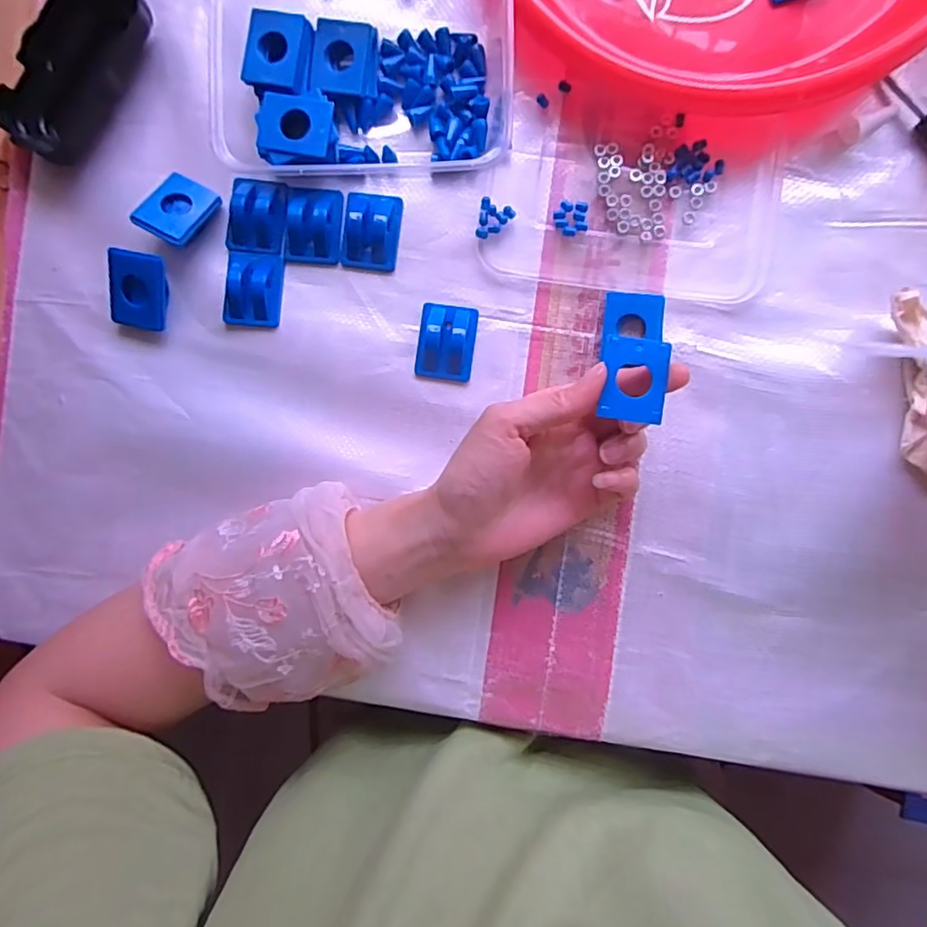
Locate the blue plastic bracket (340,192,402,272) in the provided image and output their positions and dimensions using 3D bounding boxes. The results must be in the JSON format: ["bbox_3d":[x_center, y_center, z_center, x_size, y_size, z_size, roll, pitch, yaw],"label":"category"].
[{"bbox_3d":[-0.056,-0.141,0.349,0.033,0.015,0.045,7,91,4],"label":"blue plastic bracket"}]

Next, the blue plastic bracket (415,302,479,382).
[{"bbox_3d":[-0.011,-0.073,0.345,0.034,0.015,0.045,7,91,4],"label":"blue plastic bracket"}]

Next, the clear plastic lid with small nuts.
[{"bbox_3d":[0.098,-0.154,0.341,0.164,0.008,0.102,8,91,4],"label":"clear plastic lid with small nuts"}]

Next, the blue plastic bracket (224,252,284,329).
[{"bbox_3d":[-0.129,-0.106,0.351,0.034,0.013,0.043,4,91,4],"label":"blue plastic bracket"}]

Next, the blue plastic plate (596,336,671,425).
[{"bbox_3d":[0.084,-0.041,0.283,0.031,0.006,0.039,9,91,4],"label":"blue plastic plate"}]

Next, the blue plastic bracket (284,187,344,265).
[{"bbox_3d":[-0.091,-0.145,0.349,0.035,0.012,0.044,6,91,4],"label":"blue plastic bracket"}]

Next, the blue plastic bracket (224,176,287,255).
[{"bbox_3d":[-0.125,-0.151,0.348,0.037,0.010,0.045,6,91,4],"label":"blue plastic bracket"}]

